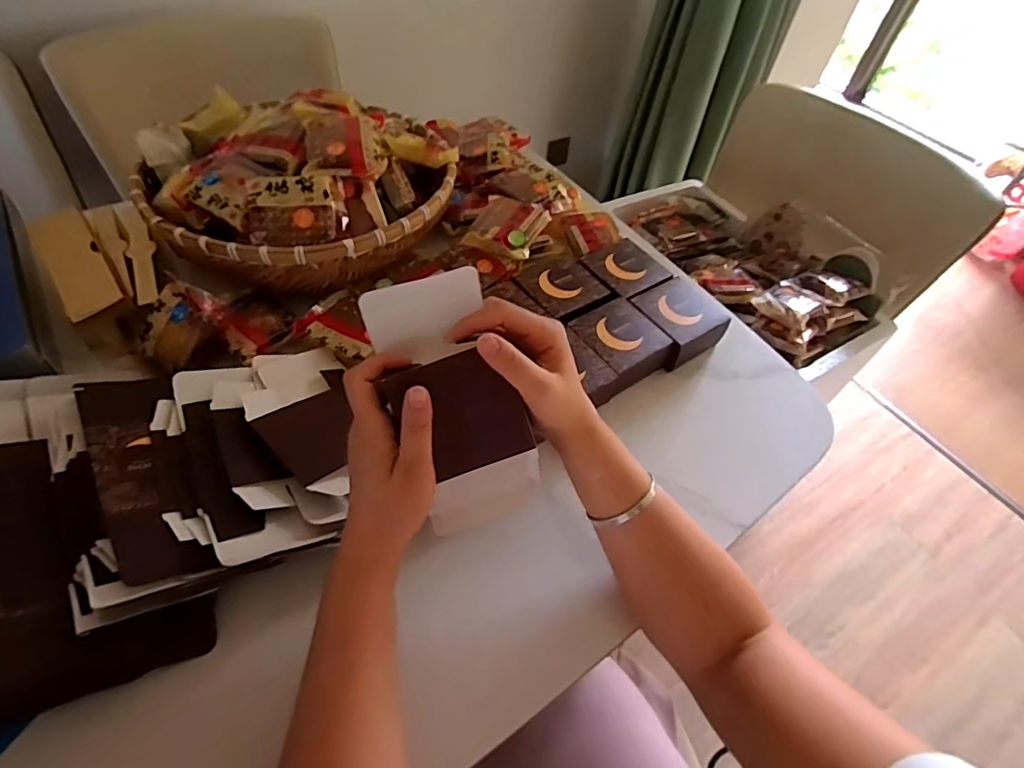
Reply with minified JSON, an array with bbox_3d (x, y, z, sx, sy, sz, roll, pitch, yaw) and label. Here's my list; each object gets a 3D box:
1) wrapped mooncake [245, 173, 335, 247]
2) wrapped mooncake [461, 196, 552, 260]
[{"bbox_3d":[-0.226,-0.177,0.554,0.092,0.028,0.071,-8,90,-10],"label":"wrapped mooncake"},{"bbox_3d":[-0.005,-0.200,0.670,0.084,0.023,0.099,18,52,9],"label":"wrapped mooncake"}]

